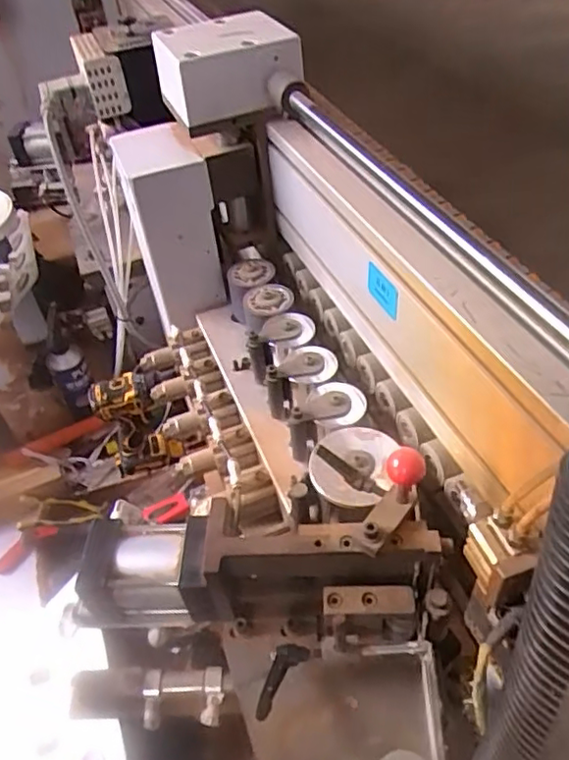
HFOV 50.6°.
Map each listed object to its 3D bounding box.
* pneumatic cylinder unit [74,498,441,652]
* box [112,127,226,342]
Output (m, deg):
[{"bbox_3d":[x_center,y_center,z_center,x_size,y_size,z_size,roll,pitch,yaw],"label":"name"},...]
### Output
[{"bbox_3d":[-0.036,0.179,0.554,0.332,0.105,0.099,3,46,9],"label":"pneumatic cylinder unit"},{"bbox_3d":[-0.167,-0.219,0.907,0.103,0.293,0.190,-19,46,-12],"label":"box"}]

